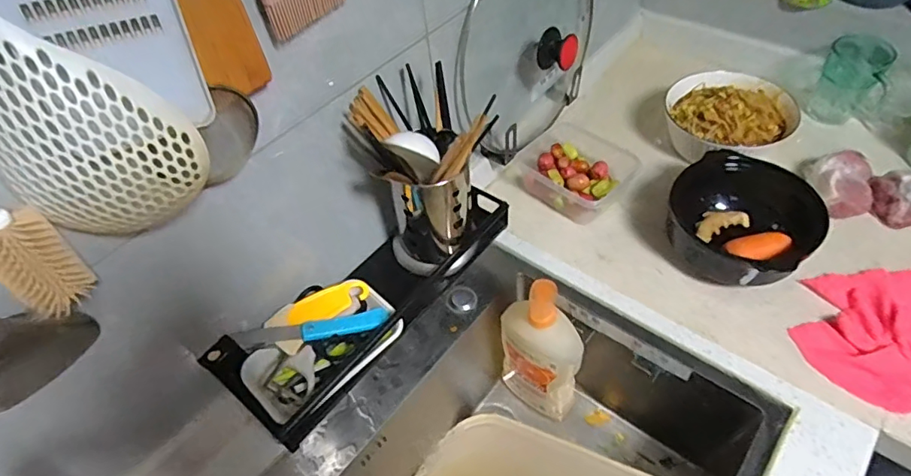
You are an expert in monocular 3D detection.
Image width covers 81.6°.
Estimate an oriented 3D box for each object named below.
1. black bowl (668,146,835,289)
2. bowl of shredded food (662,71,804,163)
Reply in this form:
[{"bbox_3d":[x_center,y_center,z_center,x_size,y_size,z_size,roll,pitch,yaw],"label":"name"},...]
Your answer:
[{"bbox_3d":[0.385,-0.022,0.738,0.168,0.103,0.181,-3,50,4],"label":"black bowl"},{"bbox_3d":[0.449,-0.204,0.878,0.169,0.100,0.176,-3,50,4],"label":"bowl of shredded food"}]

